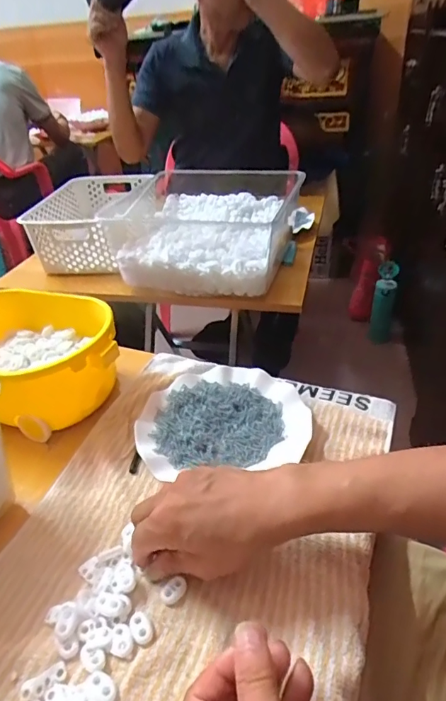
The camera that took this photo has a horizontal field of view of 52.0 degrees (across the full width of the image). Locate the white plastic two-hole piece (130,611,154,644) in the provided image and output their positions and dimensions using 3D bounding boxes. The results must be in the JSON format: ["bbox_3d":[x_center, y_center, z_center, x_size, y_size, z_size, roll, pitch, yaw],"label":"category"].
[{"bbox_3d":[-0.062,0.208,0.344,0.014,0.004,0.023,-17,36,-17],"label":"white plastic two-hole piece"}]

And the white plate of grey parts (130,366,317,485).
[{"bbox_3d":[-0.003,0.071,0.515,0.181,0.021,0.150,-9,35,-7],"label":"white plate of grey parts"}]

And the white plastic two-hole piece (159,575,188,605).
[{"bbox_3d":[-0.040,0.191,0.364,0.022,0.007,0.015,-24,39,-26],"label":"white plastic two-hole piece"}]

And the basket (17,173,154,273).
[{"bbox_3d":[-0.277,-0.273,0.966,0.189,0.102,0.319,0,35,7],"label":"basket"}]

